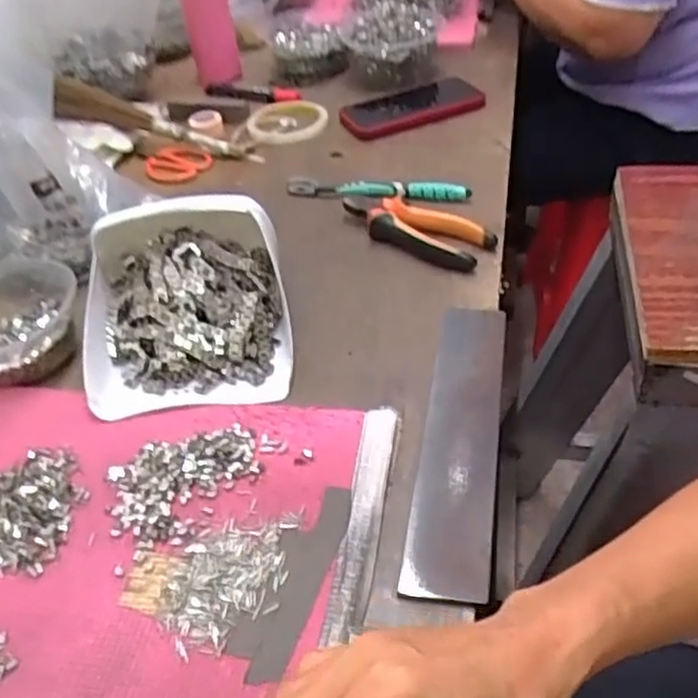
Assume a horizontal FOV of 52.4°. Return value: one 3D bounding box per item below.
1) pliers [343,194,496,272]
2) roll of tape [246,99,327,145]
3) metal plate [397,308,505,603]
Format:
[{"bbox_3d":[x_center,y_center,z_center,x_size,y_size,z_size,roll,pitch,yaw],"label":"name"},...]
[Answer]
[{"bbox_3d":[0.058,-0.112,0.650,0.152,0.022,0.053,26,51,31],"label":"pliers"},{"bbox_3d":[-0.075,-0.278,0.861,0.097,0.014,0.097,-5,41,4],"label":"roll of tape"},{"bbox_3d":[0.075,0.051,0.475,0.050,0.011,0.244,4,43,12],"label":"metal plate"}]

